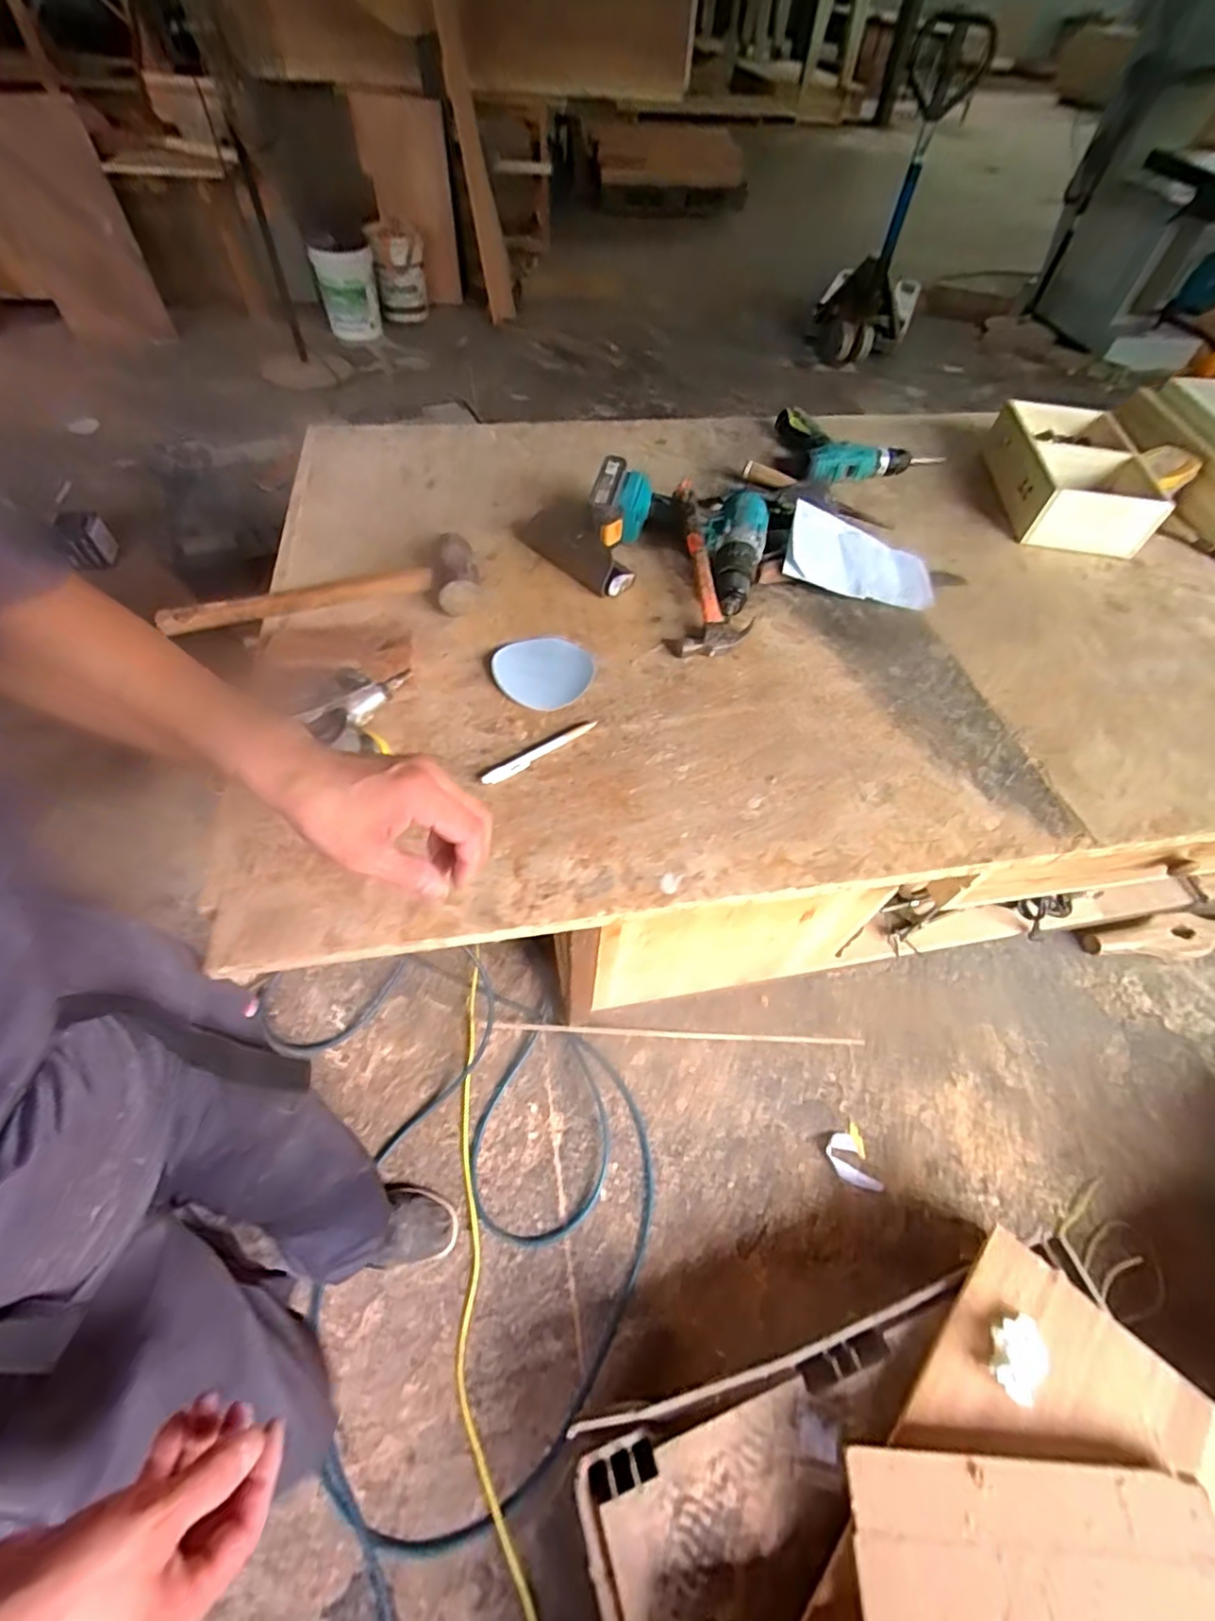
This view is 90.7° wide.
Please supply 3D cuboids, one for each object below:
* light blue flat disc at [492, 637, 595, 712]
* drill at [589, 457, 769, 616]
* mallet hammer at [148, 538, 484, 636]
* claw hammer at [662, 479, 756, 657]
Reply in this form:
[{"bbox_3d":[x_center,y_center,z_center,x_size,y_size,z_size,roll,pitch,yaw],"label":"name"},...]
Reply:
[{"bbox_3d":[-0.076,-0.164,0.700,0.110,0.010,0.113,2,56,-2],"label":"light blue flat disc"},{"bbox_3d":[0.084,-0.359,0.799,0.234,0.081,0.164,16,56,7],"label":"drill"},{"bbox_3d":[-0.348,-0.275,0.736,0.374,0.053,0.096,-7,57,-8],"label":"mallet hammer"},{"bbox_3d":[0.119,-0.318,0.771,0.095,0.031,0.273,0,70,-4],"label":"claw hammer"}]

